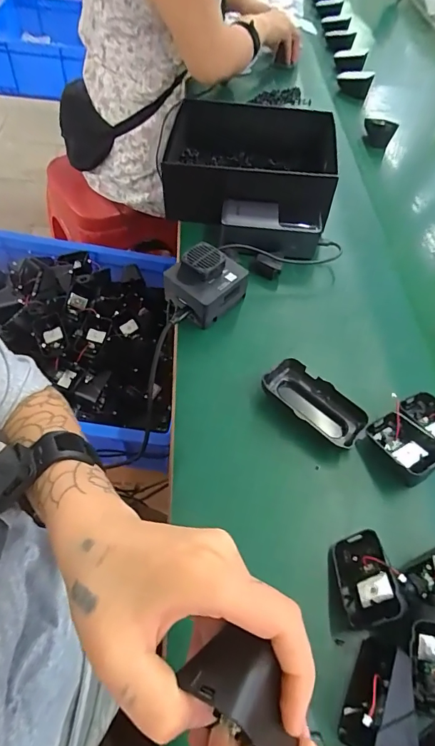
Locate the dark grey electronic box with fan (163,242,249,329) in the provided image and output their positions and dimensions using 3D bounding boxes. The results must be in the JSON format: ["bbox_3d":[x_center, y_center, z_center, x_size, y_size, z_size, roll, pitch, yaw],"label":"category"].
[{"bbox_3d":[-0.015,-0.102,0.498,0.072,0.073,0.078,41,62,19],"label":"dark grey electronic box with fan"}]

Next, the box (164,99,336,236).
[{"bbox_3d":[0.046,-0.309,0.608,0.238,0.080,0.222,5,54,-2],"label":"box"}]

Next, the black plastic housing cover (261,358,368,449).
[{"bbox_3d":[0.099,0.036,0.435,0.109,0.041,0.049,35,60,18],"label":"black plastic housing cover"}]

